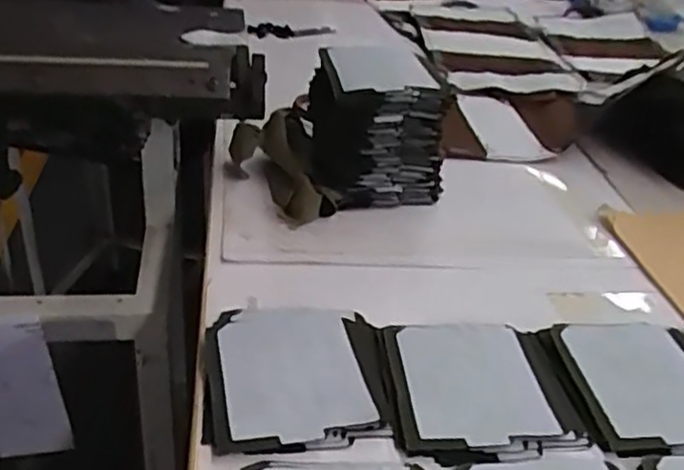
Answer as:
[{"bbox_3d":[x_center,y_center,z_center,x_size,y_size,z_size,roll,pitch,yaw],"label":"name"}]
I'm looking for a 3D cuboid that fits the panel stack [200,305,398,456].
[{"bbox_3d":[-0.035,0.104,0.552,0.139,0.014,0.148,1,31,-9],"label":"panel stack"}]

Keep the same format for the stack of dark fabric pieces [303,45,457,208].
[{"bbox_3d":[0.038,-0.115,0.814,0.151,0.137,0.132,-2,31,-12],"label":"stack of dark fabric pieces"}]

